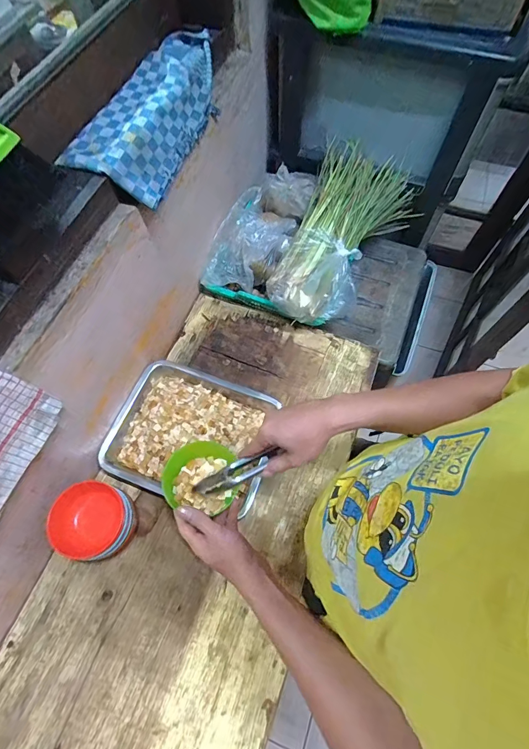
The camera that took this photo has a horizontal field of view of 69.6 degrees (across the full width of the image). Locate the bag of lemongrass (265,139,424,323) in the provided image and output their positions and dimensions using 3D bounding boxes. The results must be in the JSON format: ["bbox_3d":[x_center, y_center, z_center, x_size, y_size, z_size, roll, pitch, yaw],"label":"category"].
[{"bbox_3d":[0.194,-0.315,0.898,0.233,0.140,0.496,20,65,10],"label":"bag of lemongrass"}]

